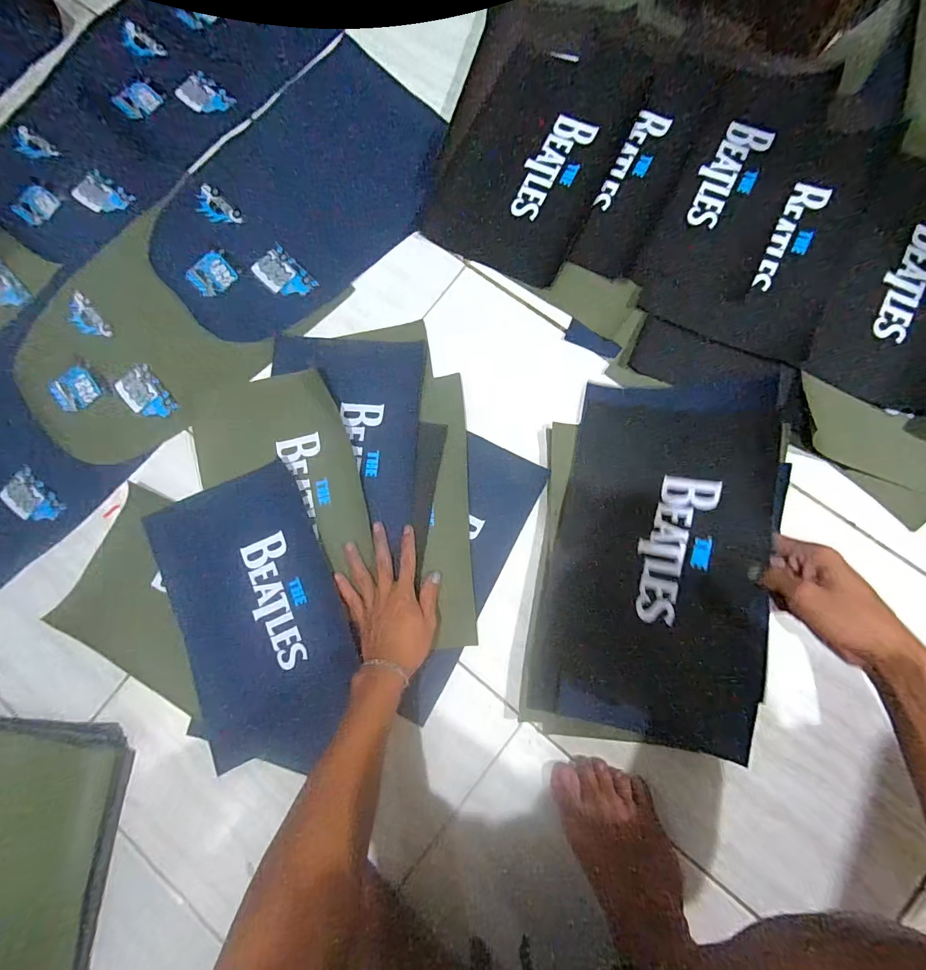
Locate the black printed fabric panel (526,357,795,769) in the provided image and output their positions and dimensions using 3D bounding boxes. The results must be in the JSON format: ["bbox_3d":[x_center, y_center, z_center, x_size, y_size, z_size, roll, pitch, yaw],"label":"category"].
[{"bbox_3d":[0.212,0.065,0.478,0.207,0.025,0.389,7,78,28],"label":"black printed fabric panel"}]

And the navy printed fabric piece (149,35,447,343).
[{"bbox_3d":[-0.230,-0.403,0.610,0.418,0.014,0.310,-40,81,-2],"label":"navy printed fabric piece"}]

